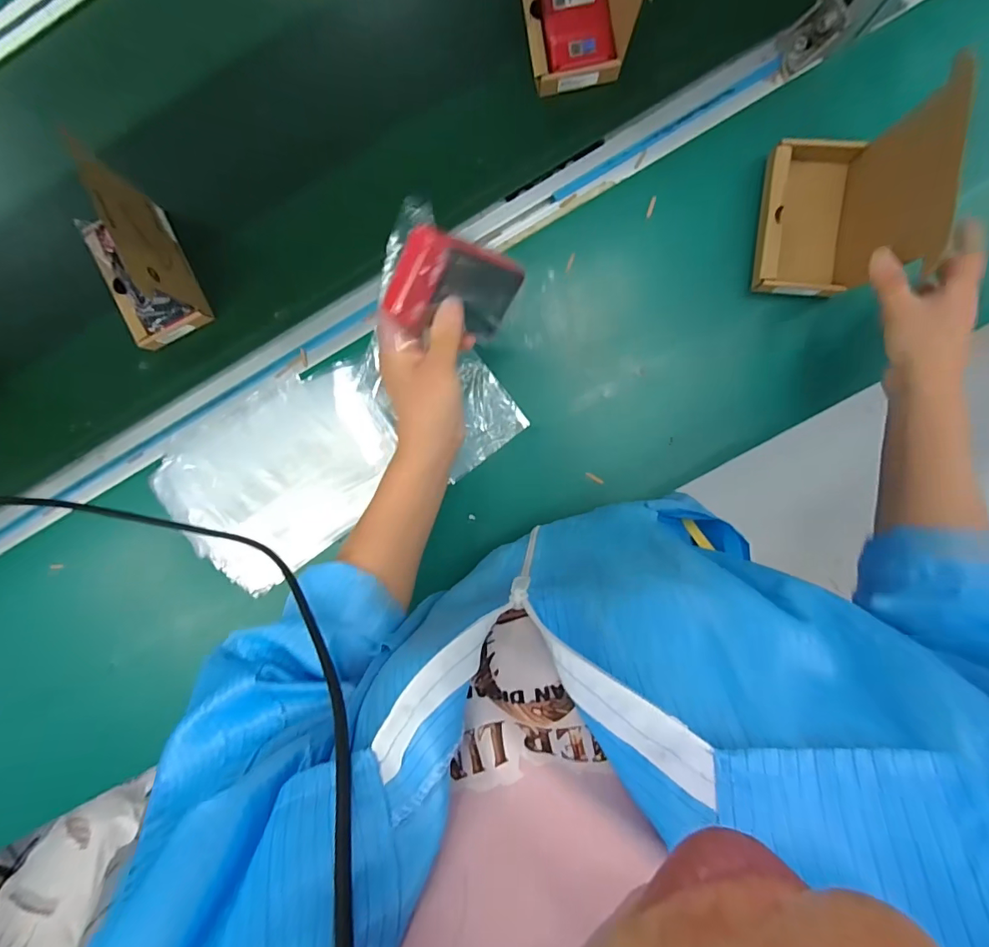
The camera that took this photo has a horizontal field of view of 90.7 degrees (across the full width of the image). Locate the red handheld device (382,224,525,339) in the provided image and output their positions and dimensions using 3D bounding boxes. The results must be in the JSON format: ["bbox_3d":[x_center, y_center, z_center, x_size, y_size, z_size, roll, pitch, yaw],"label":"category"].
[{"bbox_3d":[-0.023,-0.134,0.358,0.016,0.119,0.065,49,122,16],"label":"red handheld device"}]

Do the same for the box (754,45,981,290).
[{"bbox_3d":[0.299,-0.238,0.416,0.088,0.126,0.139,6,95,3],"label":"box"}]

